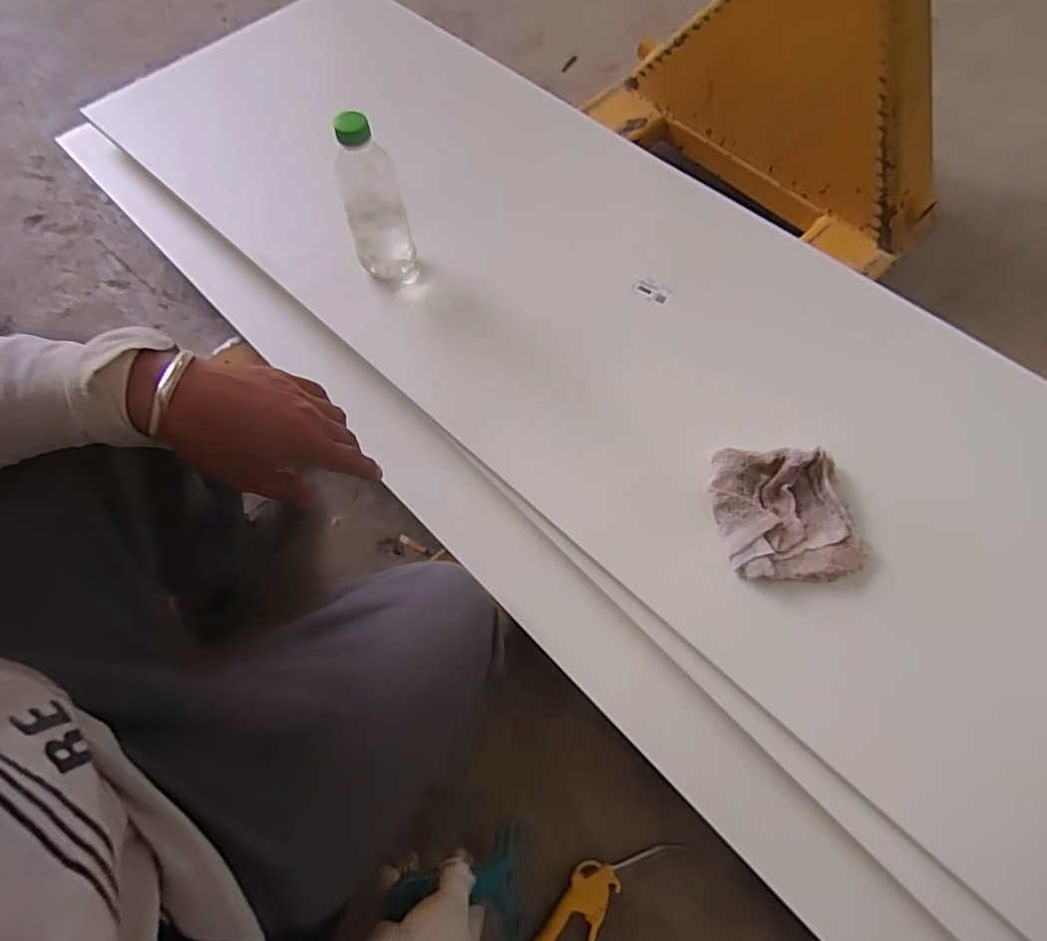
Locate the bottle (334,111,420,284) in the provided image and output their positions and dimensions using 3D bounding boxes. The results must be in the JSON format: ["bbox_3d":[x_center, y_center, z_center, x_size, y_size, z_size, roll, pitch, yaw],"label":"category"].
[{"bbox_3d":[-0.202,-0.349,0.752,0.083,0.232,0.079,-16,65,-7],"label":"bottle"}]

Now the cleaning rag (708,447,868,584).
[{"bbox_3d":[0.302,0.049,0.651,0.156,0.025,0.152,-1,64,0],"label":"cleaning rag"}]

